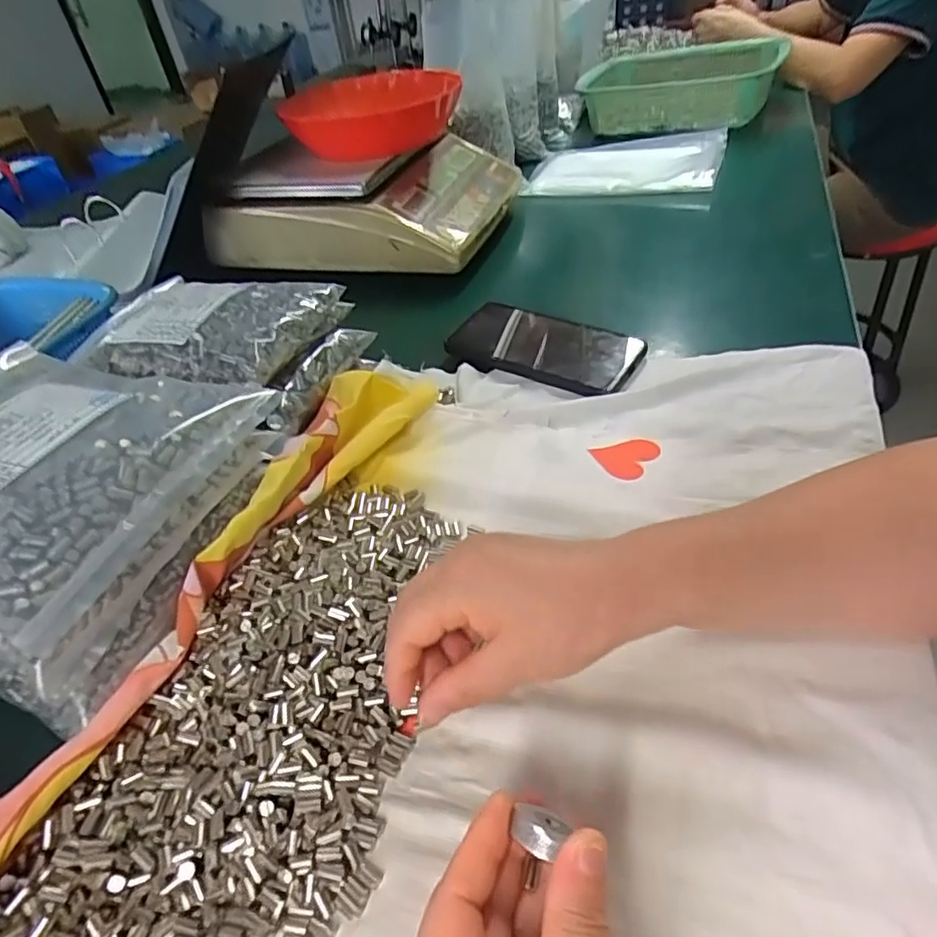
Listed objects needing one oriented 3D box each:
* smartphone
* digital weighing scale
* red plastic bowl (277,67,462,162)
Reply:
[{"bbox_3d":[0.062,-0.109,0.522,0.160,0.012,0.089,21,50,29],"label":"smartphone"},{"bbox_3d":[-0.128,-0.333,0.730,0.327,0.090,0.228,7,44,17],"label":"digital weighing scale"},{"bbox_3d":[-0.115,-0.422,0.718,0.198,0.059,0.170,-6,44,0],"label":"red plastic bowl"}]

